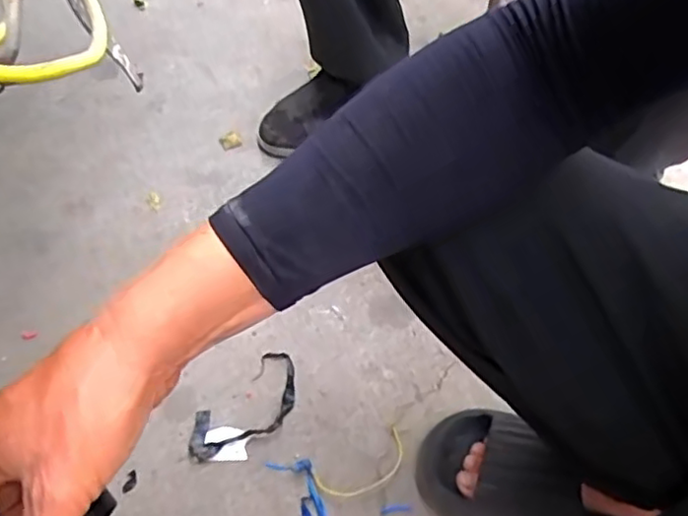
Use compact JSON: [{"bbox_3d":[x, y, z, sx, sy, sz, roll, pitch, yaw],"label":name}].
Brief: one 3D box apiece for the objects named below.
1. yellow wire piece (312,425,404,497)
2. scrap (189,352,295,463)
[{"bbox_3d":[0.022,0.214,0.657,0.102,0.004,0.046,-24,57,-19],"label":"yellow wire piece"},{"bbox_3d":[-0.103,0.165,0.692,0.068,0.013,0.146,37,60,24],"label":"scrap"}]

